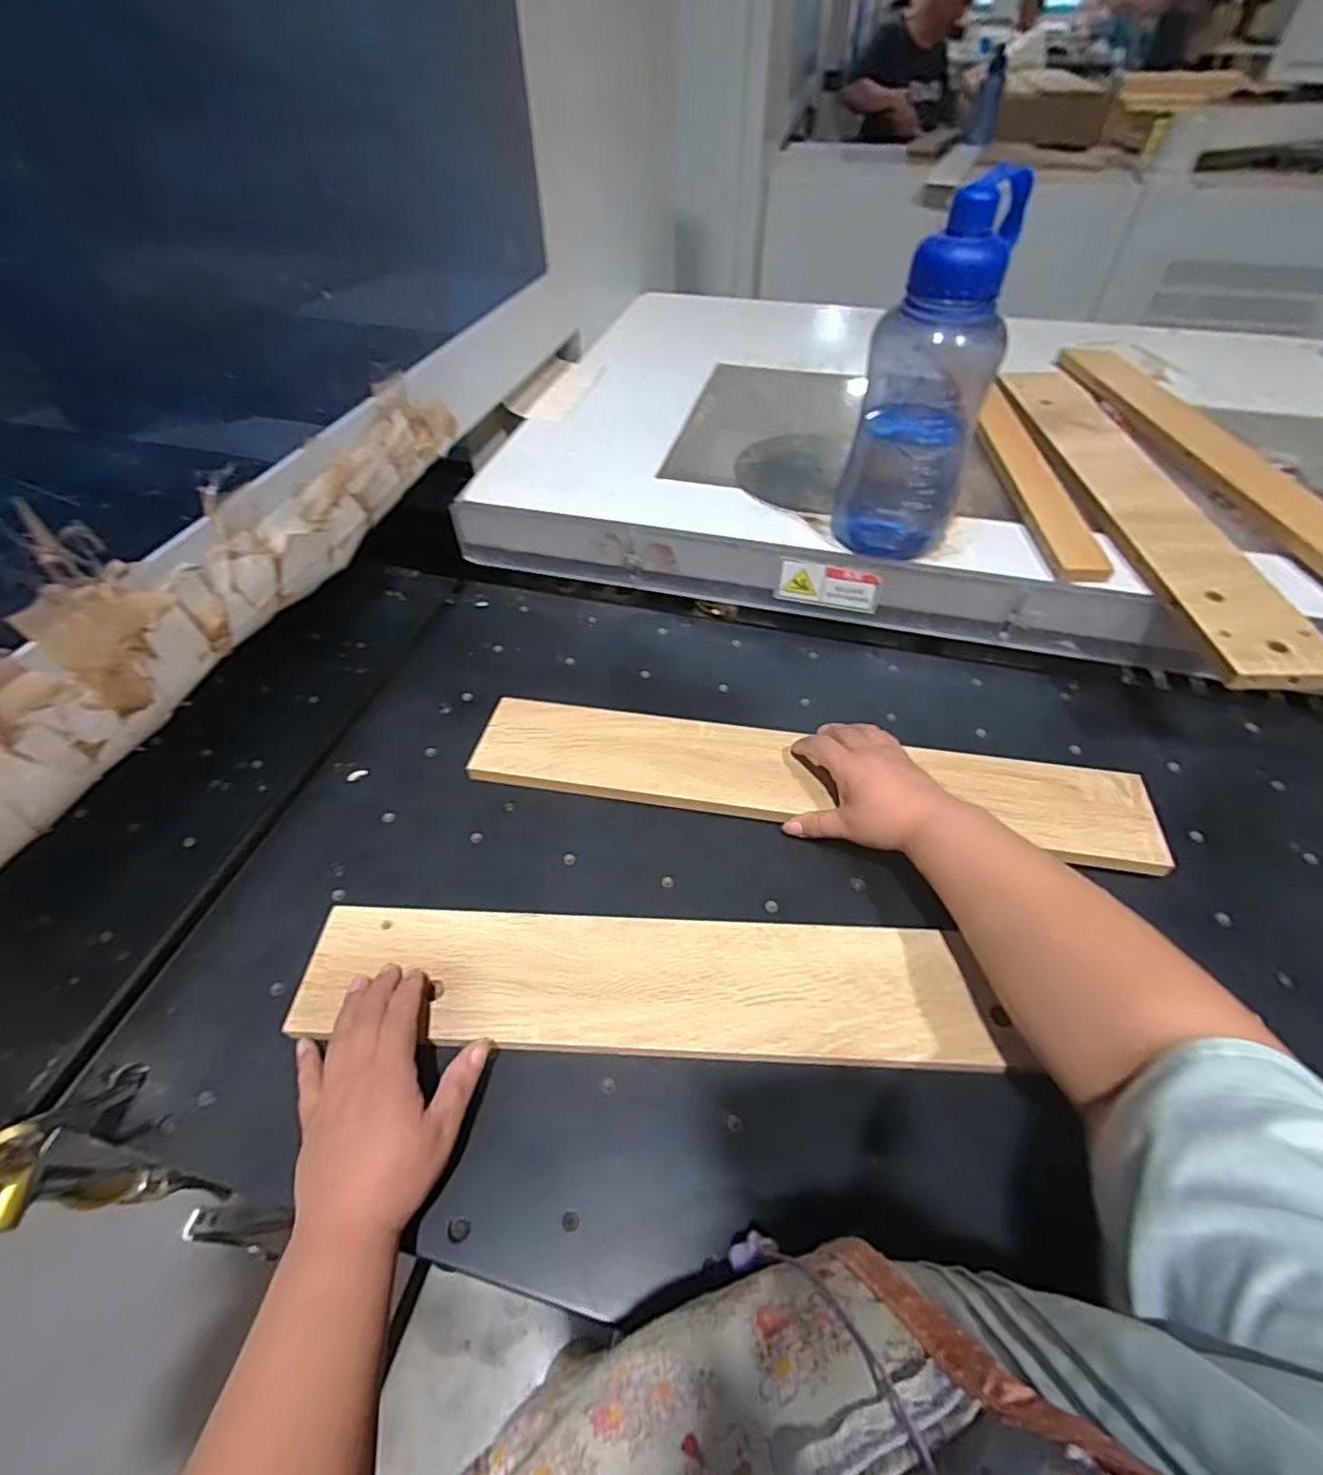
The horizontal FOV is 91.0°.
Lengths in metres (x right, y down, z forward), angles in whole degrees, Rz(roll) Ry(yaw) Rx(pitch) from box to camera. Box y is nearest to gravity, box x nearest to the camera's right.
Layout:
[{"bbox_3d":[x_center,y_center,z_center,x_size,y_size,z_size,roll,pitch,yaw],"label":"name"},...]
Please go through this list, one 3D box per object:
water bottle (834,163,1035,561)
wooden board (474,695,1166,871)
[{"bbox_3d":[0.216,-0.282,0.533,0.100,0.246,0.094,16,51,14],"label":"water bottle"},{"bbox_3d":[0.115,0.030,0.554,0.553,0.015,0.101,6,49,8],"label":"wooden board"}]

